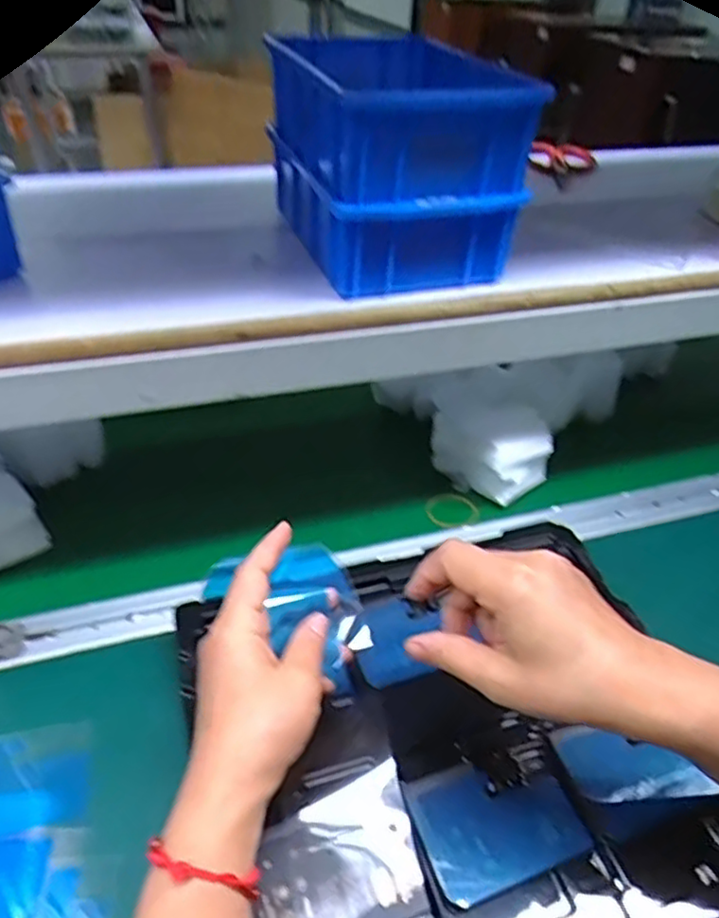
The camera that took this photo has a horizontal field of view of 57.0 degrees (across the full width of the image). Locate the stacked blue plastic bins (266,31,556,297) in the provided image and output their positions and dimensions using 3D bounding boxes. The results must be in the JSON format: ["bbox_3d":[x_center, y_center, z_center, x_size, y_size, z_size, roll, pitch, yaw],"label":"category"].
[{"bbox_3d":[0.019,-0.213,0.473,0.130,0.117,0.199,-9,41,-15],"label":"stacked blue plastic bins"}]

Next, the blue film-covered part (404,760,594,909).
[{"bbox_3d":[0.078,0.207,0.383,0.089,0.004,0.068,-12,42,-19],"label":"blue film-covered part"}]

